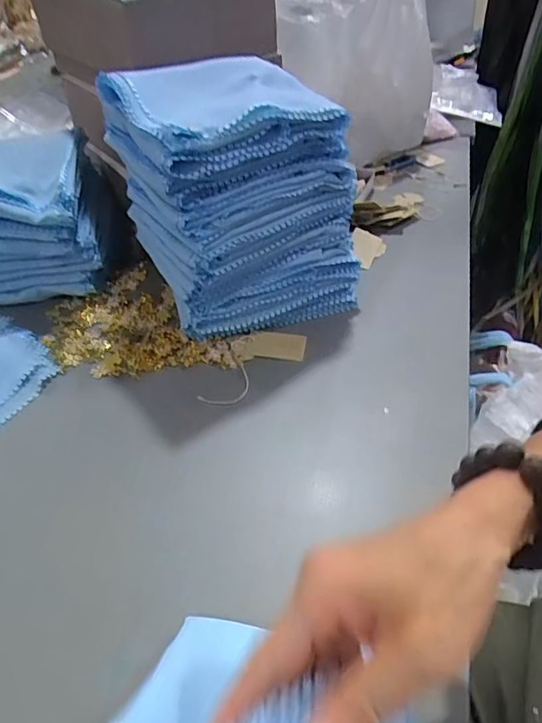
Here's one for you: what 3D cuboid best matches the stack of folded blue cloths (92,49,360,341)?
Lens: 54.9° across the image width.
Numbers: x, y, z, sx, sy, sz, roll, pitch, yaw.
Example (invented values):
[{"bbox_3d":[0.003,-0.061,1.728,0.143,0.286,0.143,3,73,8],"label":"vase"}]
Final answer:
[{"bbox_3d":[-0.028,-0.170,0.552,0.204,0.252,0.167,-25,49,-20],"label":"stack of folded blue cloths"}]

